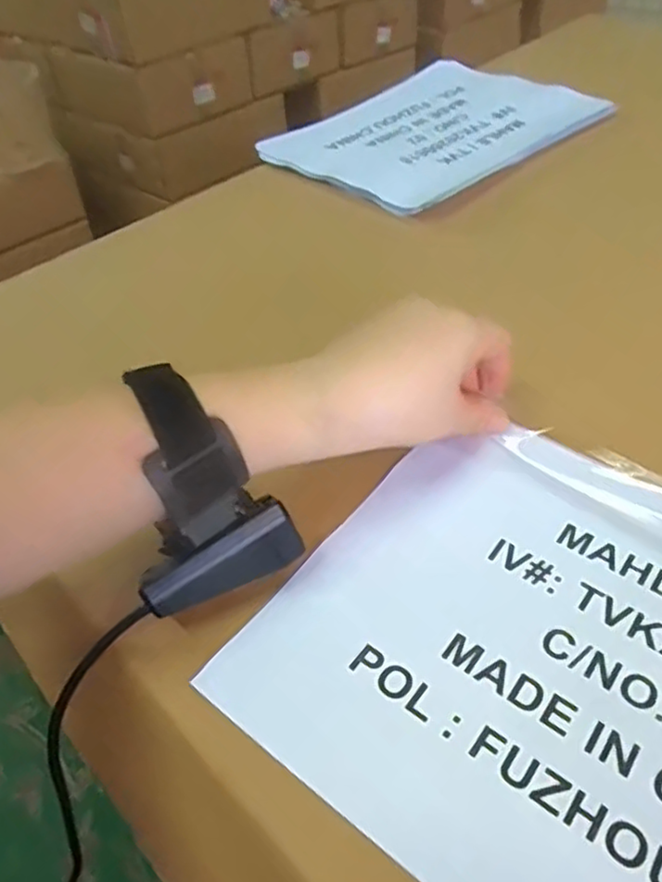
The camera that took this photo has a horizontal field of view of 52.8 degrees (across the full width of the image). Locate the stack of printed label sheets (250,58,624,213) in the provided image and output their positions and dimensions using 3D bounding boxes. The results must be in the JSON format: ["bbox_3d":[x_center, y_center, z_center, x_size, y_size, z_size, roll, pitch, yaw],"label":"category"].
[{"bbox_3d":[0.101,-0.312,0.666,0.230,0.015,0.293,33,56,30],"label":"stack of printed label sheets"}]

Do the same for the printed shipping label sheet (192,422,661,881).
[{"bbox_3d":[0.124,0.100,0.261,0.291,0.006,0.208,28,53,28],"label":"printed shipping label sheet"}]

